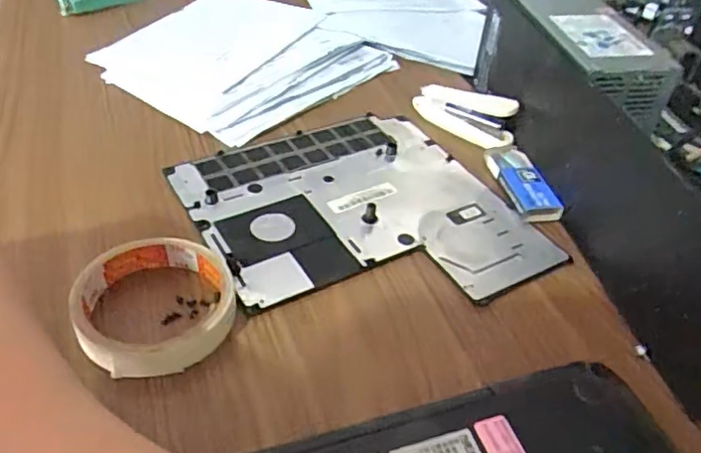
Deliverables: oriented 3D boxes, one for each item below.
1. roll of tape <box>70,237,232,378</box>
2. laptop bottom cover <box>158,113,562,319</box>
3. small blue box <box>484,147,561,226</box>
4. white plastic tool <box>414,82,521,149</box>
[{"bbox_3d":[-0.111,0.045,0.345,0.088,0.022,0.086,3,43,-2],"label":"roll of tape"},{"bbox_3d":[0.003,-0.011,0.427,0.206,0.008,0.207,-18,47,-23],"label":"laptop bottom cover"},{"bbox_3d":[0.132,-0.037,0.460,0.034,0.012,0.089,-7,44,-13],"label":"small blue box"},{"bbox_3d":[0.096,-0.099,0.506,0.089,0.040,0.022,32,49,26],"label":"white plastic tool"}]

